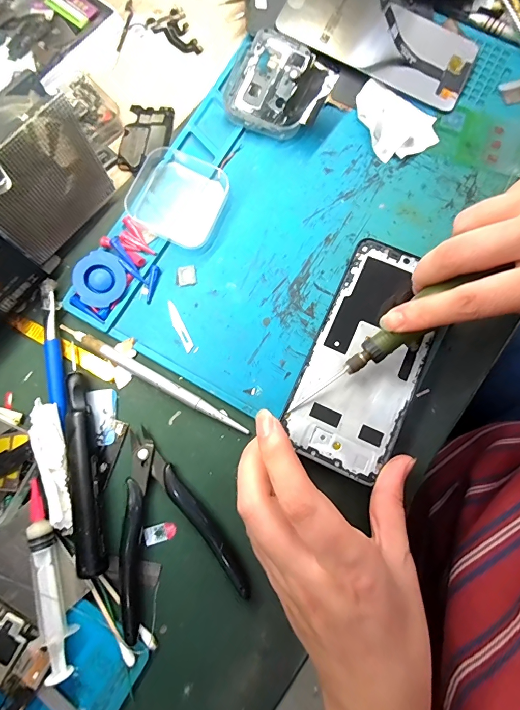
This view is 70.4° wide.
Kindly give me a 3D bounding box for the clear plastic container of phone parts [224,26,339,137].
[{"bbox_3d":[0.014,-0.206,0.285,0.077,0.026,0.068,21,80,4],"label":"clear plastic container of phone parts"}]

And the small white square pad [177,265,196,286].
[{"bbox_3d":[-0.054,-0.058,0.268,0.013,0.004,0.015,-8,79,-2],"label":"small white square pad"}]

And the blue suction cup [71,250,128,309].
[{"bbox_3d":[-0.112,-0.053,0.258,0.034,0.008,0.036,46,78,-15],"label":"blue suction cup"}]

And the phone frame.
[{"bbox_3d":[0.074,-0.001,0.253,0.073,0.004,0.159,23,79,6],"label":"phone frame"}]

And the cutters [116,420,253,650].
[{"bbox_3d":[-0.068,0.111,0.232,0.072,0.009,0.116,-29,81,-6],"label":"cutters"}]

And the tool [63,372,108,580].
[{"bbox_3d":[-0.111,0.071,0.233,0.017,0.019,0.120,-11,79,-2],"label":"tool"}]

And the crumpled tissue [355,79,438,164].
[{"bbox_3d":[0.108,-0.191,0.294,0.052,0.009,0.068,-22,80,-4],"label":"crumpled tissue"}]

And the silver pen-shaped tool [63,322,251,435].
[{"bbox_3d":[-0.072,0.016,0.250,0.143,0.010,0.009,29,80,5],"label":"silver pen-shaped tool"}]

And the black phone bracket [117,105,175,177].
[{"bbox_3d":[-0.091,-0.173,0.293,0.038,0.008,0.062,9,79,1],"label":"black phone bracket"}]

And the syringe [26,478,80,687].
[{"bbox_3d":[-0.126,0.131,0.216,0.016,0.007,0.109,-18,80,-4],"label":"syringe"}]

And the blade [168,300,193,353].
[{"bbox_3d":[-0.057,-0.021,0.260,0.007,0.004,0.040,-27,81,-5],"label":"blade"}]

